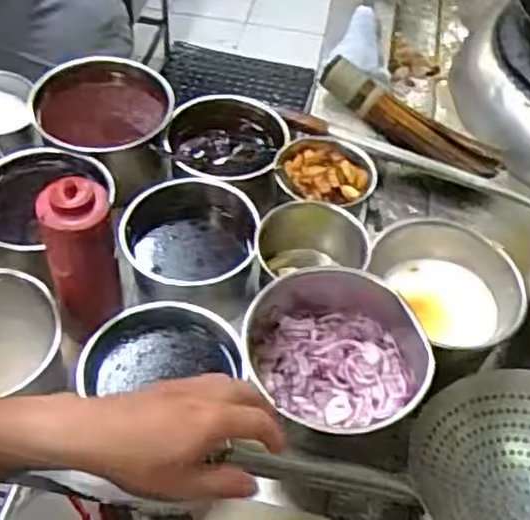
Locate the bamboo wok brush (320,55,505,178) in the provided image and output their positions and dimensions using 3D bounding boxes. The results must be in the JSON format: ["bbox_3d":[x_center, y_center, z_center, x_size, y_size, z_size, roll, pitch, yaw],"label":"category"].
[{"bbox_3d":[0.206,-0.192,1.017,0.288,0.048,0.055,29,52,-4],"label":"bamboo wok brush"}]

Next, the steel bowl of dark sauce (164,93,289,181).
[{"bbox_3d":[-0.051,-0.155,0.938,0.150,0.066,0.172,6,50,-1],"label":"steel bowl of dark sauce"}]

